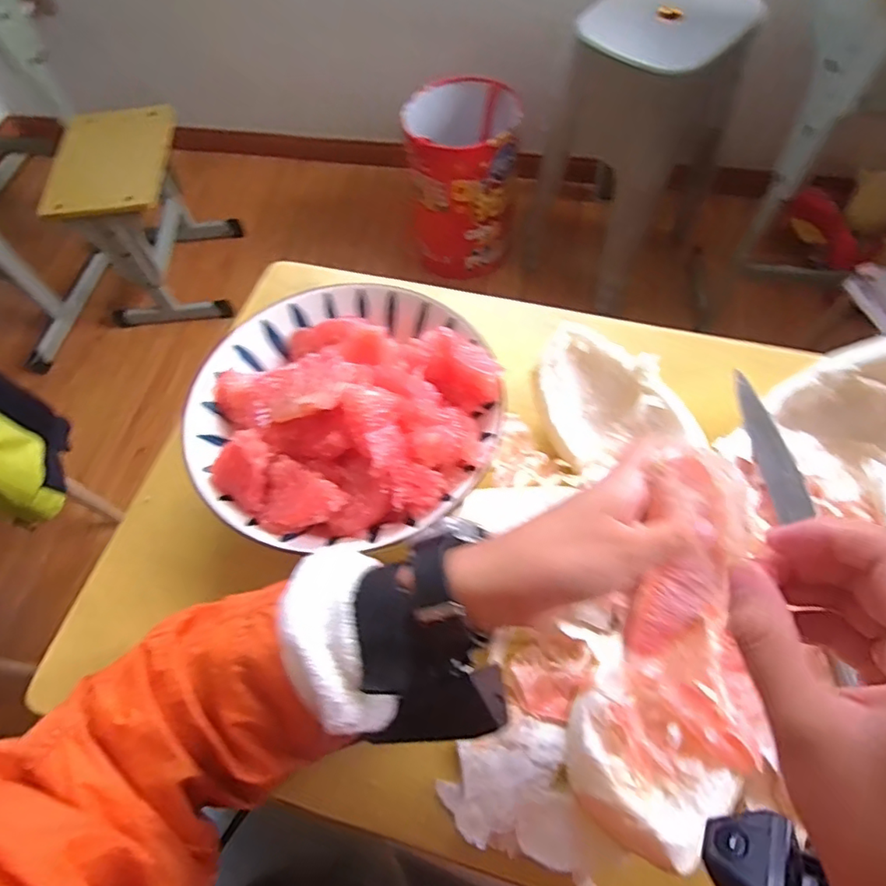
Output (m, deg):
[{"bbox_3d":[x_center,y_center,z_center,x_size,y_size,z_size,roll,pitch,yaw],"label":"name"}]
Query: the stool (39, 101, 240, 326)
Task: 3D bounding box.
[{"bbox_3d":[-0.721,-0.544,1.372,0.314,0.360,0.318,-11,64,-3],"label":"stool"}]

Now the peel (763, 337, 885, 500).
[{"bbox_3d":[0.274,-0.017,0.357,0.096,0.046,0.091,-25,66,-9],"label":"peel"}]

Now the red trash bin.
[{"bbox_3d":[0.050,-0.640,1.386,0.250,0.358,0.258,2,64,4],"label":"red trash bin"}]

